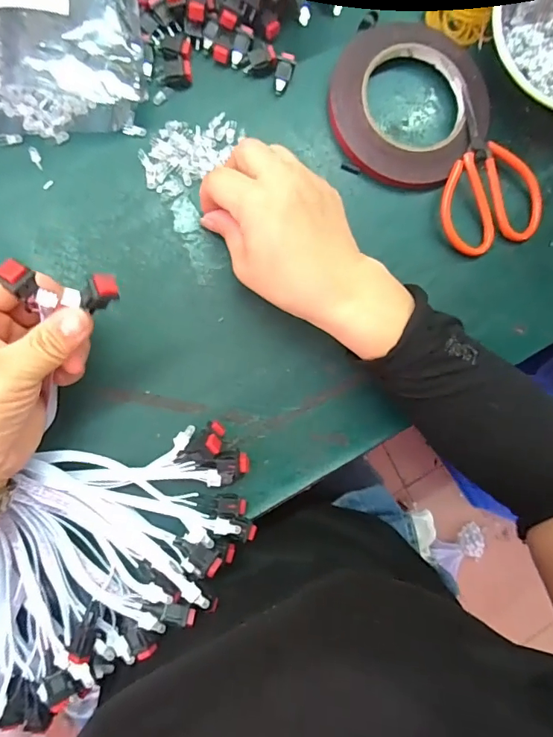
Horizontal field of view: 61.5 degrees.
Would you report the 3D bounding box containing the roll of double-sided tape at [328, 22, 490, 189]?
[{"bbox_3d":[0.097,-0.198,0.346,0.114,0.014,0.121,0,88,-9],"label":"roll of double-sided tape"}]

